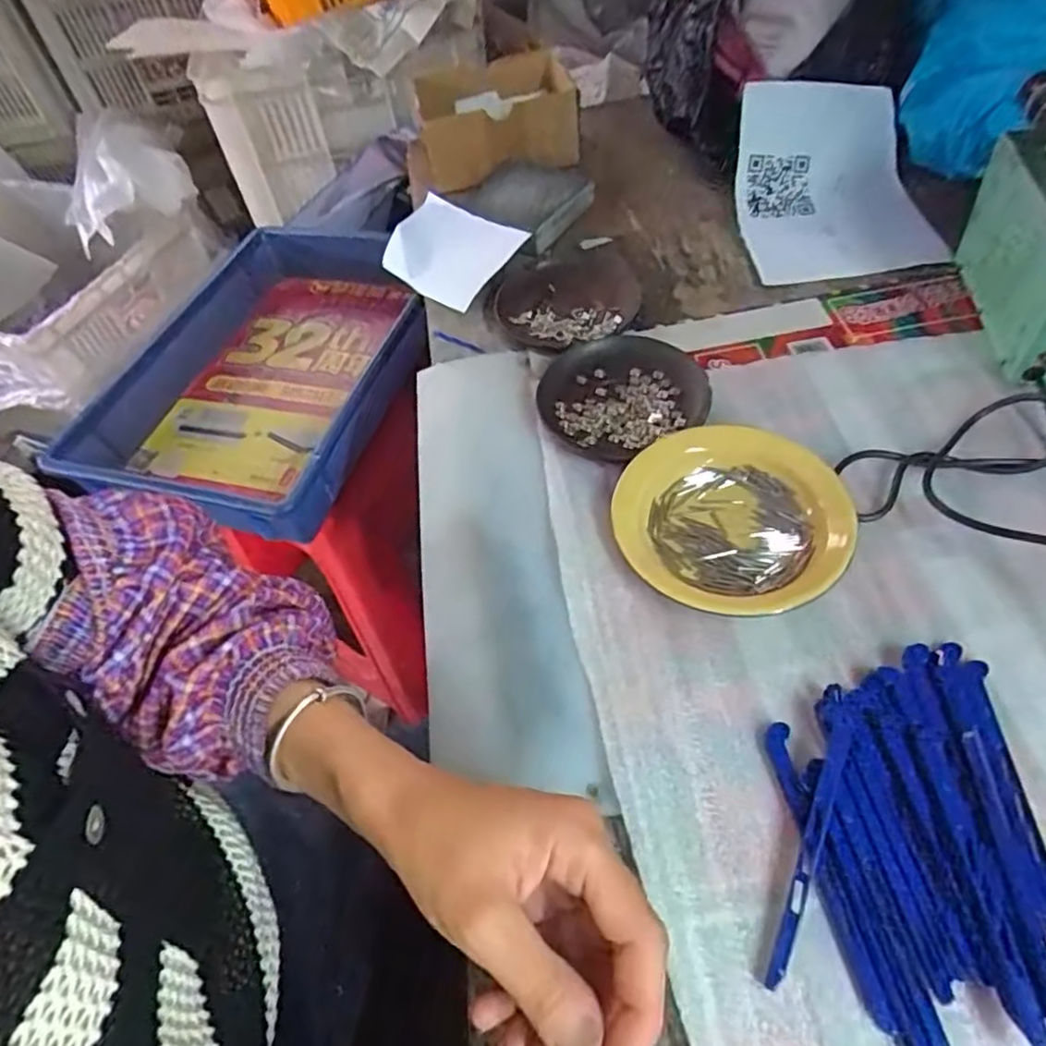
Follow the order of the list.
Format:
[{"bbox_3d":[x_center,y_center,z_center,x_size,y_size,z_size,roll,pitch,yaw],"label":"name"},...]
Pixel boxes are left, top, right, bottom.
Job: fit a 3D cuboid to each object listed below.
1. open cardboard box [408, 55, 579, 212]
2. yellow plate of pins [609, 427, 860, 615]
[{"bbox_3d":[-0.030,-0.439,0.729,0.189,0.100,0.167,3,54,10],"label":"open cardboard box"},{"bbox_3d":[0.121,-0.008,0.401,0.128,0.033,0.132,-3,54,4],"label":"yellow plate of pins"}]

